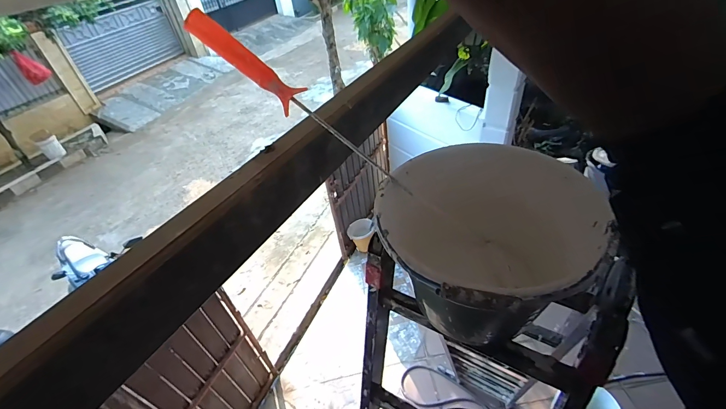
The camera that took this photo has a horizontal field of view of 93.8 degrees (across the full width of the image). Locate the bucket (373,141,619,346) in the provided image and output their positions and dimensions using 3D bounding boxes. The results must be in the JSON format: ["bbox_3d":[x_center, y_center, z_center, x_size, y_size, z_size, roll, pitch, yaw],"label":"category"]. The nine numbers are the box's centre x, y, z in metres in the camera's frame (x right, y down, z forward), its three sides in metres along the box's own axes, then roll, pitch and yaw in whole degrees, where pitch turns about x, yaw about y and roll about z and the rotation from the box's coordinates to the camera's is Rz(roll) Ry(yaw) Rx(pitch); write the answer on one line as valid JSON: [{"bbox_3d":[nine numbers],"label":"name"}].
[{"bbox_3d":[0.179,0.069,0.500,0.271,0.204,0.281,-4,41,4],"label":"bucket"}]

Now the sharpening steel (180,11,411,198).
[{"bbox_3d":[-0.069,-0.125,0.478,0.029,0.371,0.023,-38,26,35],"label":"sharpening steel"}]

